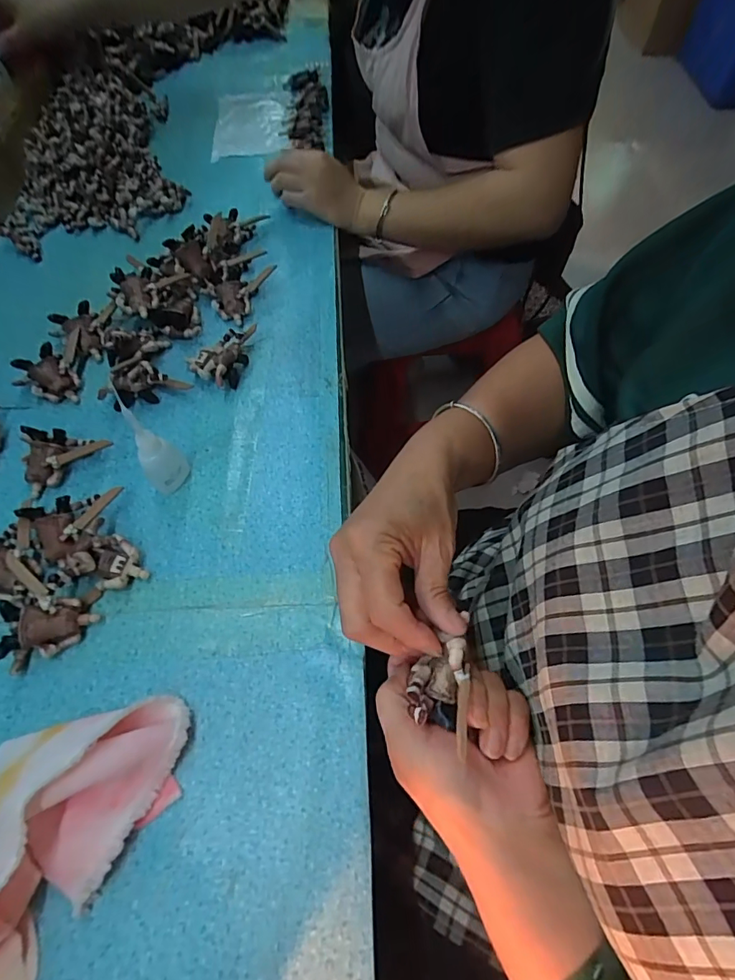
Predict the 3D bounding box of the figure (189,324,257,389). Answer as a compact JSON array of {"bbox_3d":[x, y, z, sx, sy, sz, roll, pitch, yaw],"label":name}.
[{"bbox_3d":[-0.136,-0.131,0.471,0.073,0.030,0.054,-26,65,-15],"label":"figure"}]

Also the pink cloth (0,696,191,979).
[{"bbox_3d":[-0.192,0.211,0.270,0.117,0.049,0.196,13,62,6],"label":"pink cloth"}]

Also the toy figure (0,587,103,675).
[{"bbox_3d":[-0.227,0.098,0.346,0.057,0.029,0.044,-15,62,-9],"label":"toy figure"}]

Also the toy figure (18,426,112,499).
[{"bbox_3d":[-0.267,-0.036,0.417,0.072,0.031,0.053,-32,66,-17],"label":"toy figure"}]

